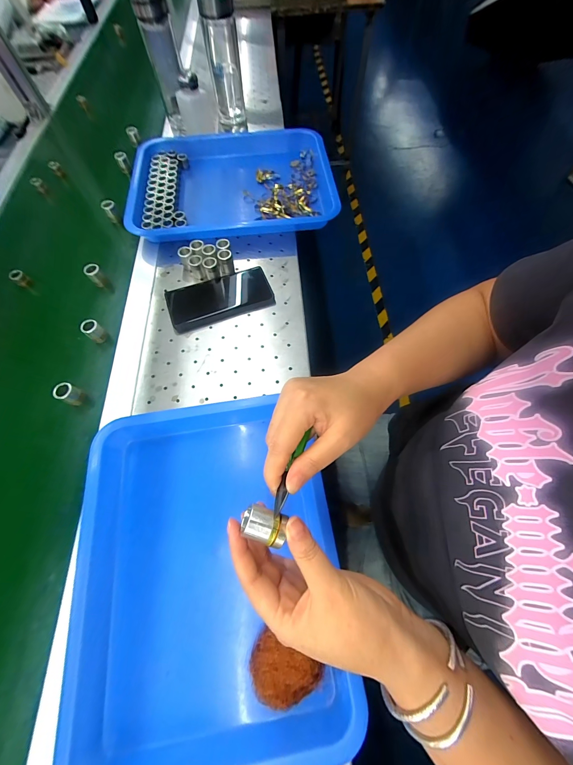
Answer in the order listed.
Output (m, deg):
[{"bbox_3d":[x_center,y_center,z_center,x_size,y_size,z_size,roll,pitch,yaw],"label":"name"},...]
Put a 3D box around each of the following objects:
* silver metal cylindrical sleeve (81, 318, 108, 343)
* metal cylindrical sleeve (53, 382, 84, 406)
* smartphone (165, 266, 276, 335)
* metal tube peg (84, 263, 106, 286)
[{"bbox_3d":[-0.289,-0.076,0.434,0.020,0.039,0.022,-1,66,2],"label":"silver metal cylindrical sleeve"},{"bbox_3d":[-0.295,0.017,0.393,0.019,0.040,0.022,26,69,13],"label":"metal cylindrical sleeve"},{"bbox_3d":[-0.109,-0.139,0.461,0.161,0.013,0.086,-20,66,-7],"label":"smartphone"},{"bbox_3d":[-0.318,-0.177,0.481,0.022,0.038,0.021,-1,66,2],"label":"metal tube peg"}]

